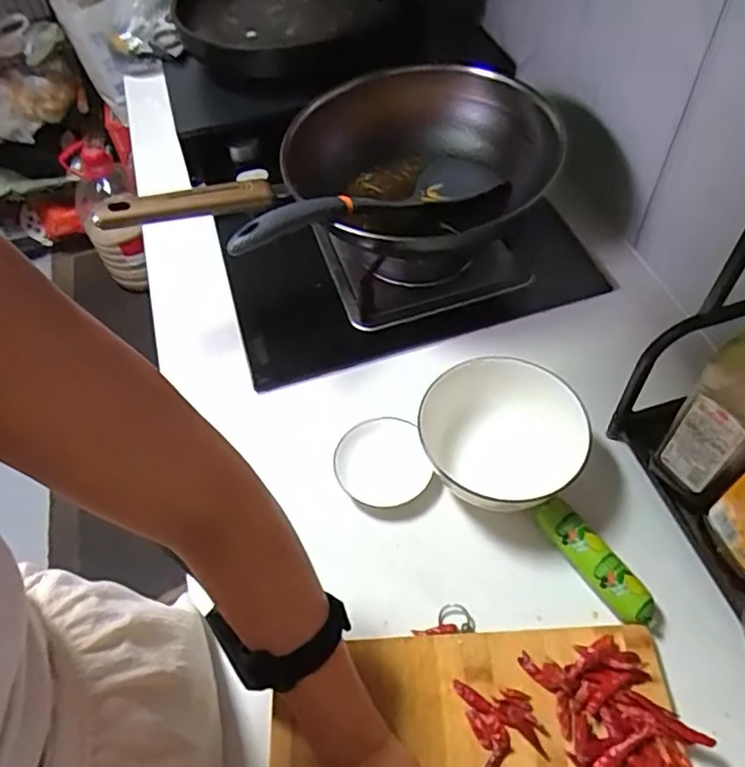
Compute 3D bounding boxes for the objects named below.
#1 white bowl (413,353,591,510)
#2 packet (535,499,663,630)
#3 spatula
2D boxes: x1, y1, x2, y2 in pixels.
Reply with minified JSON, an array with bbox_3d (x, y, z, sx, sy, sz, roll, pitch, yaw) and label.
[{"bbox_3d":[0.128,0.053,0.581,0.142,0.074,0.147,-2,55,3],"label":"white bowl"},{"bbox_3d":[0.193,0.158,0.528,0.030,0.035,0.125,-31,59,-17],"label":"packet"},{"bbox_3d":[-0.006,-0.197,0.657,0.345,0.043,0.093,-27,55,-38],"label":"spatula"}]

